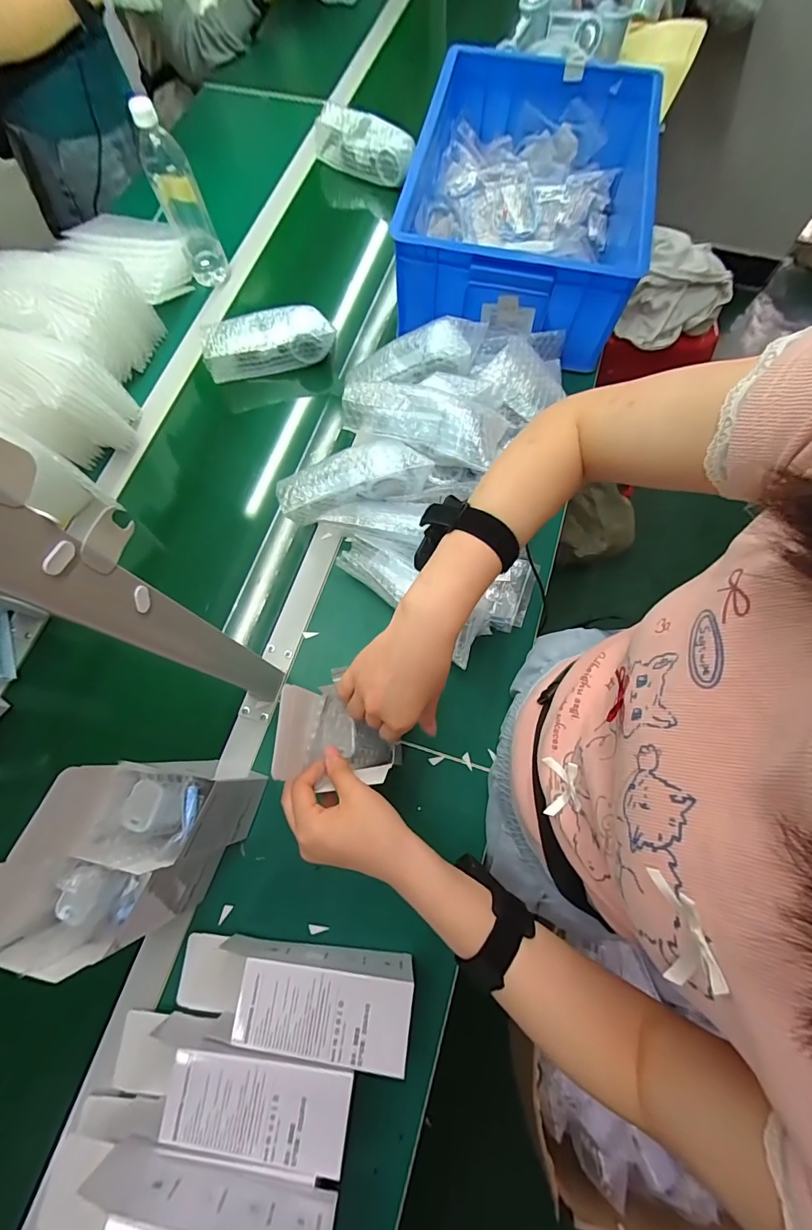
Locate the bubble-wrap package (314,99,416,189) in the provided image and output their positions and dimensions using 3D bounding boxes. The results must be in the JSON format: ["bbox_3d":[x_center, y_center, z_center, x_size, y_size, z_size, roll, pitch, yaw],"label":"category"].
[{"bbox_3d":[-0.078,-0.903,0.837,0.221,0.076,0.064,26,74,8],"label":"bubble-wrap package"}]

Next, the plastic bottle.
[{"bbox_3d":[-0.353,-0.654,0.683,0.063,0.212,0.052,-22,73,-7],"label":"plastic bottle"}]

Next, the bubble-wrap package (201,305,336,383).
[{"bbox_3d":[-0.220,-0.438,0.703,0.199,0.069,0.061,-13,72,-4],"label":"bubble-wrap package"}]

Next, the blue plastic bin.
[{"bbox_3d":[0.201,-0.658,0.698,0.373,0.138,0.454,13,72,4],"label":"blue plastic bin"}]

